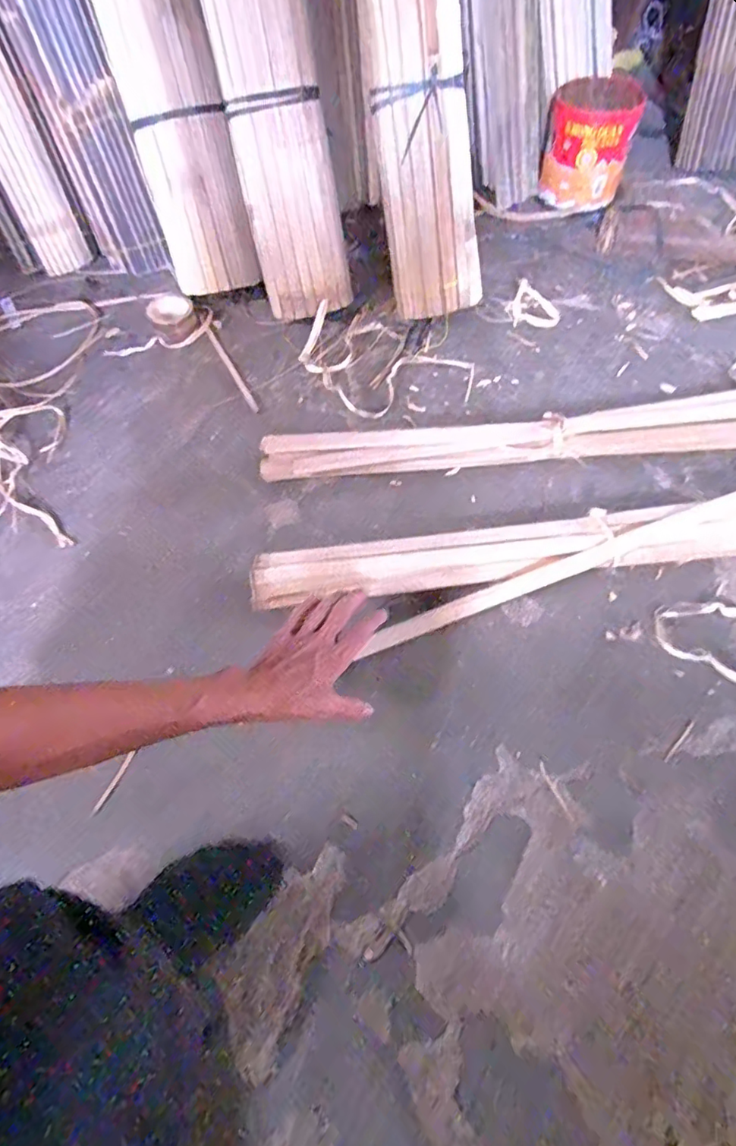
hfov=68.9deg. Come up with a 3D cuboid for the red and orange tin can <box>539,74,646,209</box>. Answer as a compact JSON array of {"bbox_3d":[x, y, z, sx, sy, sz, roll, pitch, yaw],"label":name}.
[{"bbox_3d":[0.396,-0.773,0.975,0.150,0.143,0.142,14,65,11],"label":"red and orange tin can"}]

